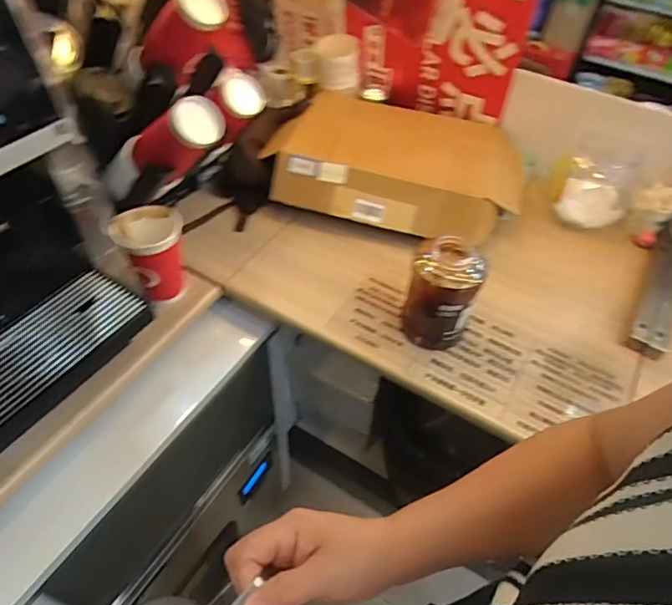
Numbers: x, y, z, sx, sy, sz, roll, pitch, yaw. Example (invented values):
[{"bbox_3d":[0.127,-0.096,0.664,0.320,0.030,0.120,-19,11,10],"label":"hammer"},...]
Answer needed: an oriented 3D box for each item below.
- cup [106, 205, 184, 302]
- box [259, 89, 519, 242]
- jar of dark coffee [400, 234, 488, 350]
[{"bbox_3d":[-0.265,-0.072,0.746,0.092,0.128,0.091,2,50,-2],"label":"cup"},{"bbox_3d":[0.115,-0.257,0.942,0.433,0.109,0.314,13,51,7],"label":"box"},{"bbox_3d":[0.149,-0.019,0.708,0.092,0.158,0.094,2,51,-2],"label":"jar of dark coffee"}]

